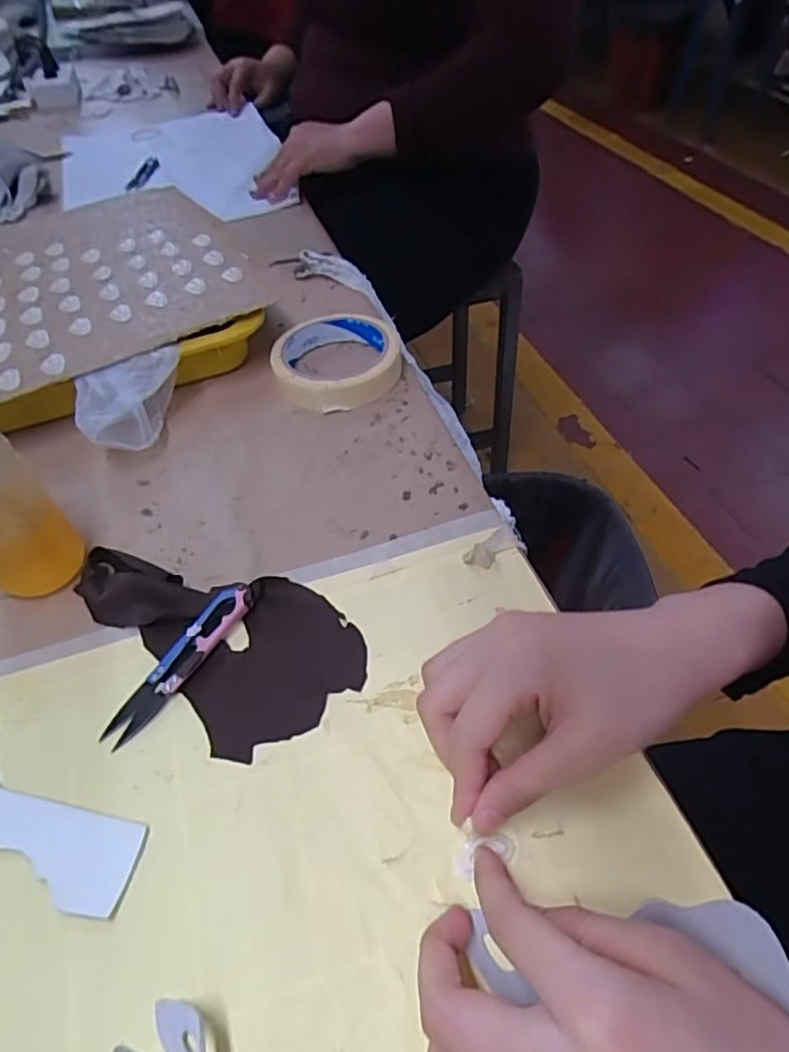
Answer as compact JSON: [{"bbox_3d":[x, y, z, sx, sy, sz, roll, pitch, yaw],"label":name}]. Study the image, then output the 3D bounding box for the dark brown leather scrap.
[{"bbox_3d":[-0.094,0.048,0.344,0.159,0.014,0.090,35,59,29],"label":"dark brown leather scrap"}]

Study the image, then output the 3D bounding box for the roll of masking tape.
[{"bbox_3d":[-0.044,-0.127,0.491,0.095,0.028,0.092,-2,49,2],"label":"roll of masking tape"}]

